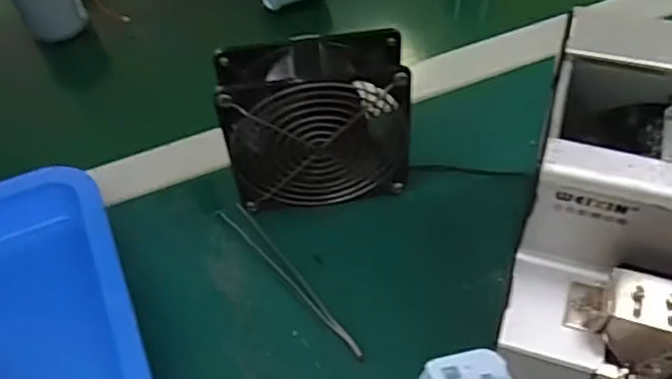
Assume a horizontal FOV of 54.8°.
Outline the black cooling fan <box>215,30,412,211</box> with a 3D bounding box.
[{"bbox_3d":[-0.013,-0.039,0.436,0.118,0.120,0.046,-9,51,-3],"label":"black cooling fan"}]

